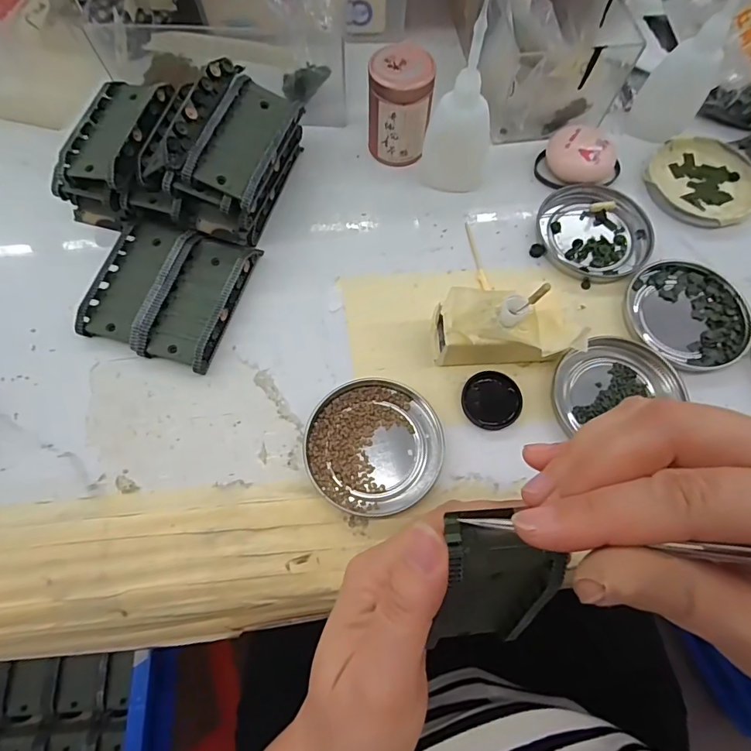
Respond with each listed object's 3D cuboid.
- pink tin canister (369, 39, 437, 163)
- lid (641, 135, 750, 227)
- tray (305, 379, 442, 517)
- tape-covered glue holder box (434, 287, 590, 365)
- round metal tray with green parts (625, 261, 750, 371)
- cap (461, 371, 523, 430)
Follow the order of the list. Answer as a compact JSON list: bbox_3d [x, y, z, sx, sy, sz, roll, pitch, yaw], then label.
[{"bbox_3d":[0.017,-0.190,0.328,0.044,0.072,0.036,2,69,0],"label":"pink tin canister"},{"bbox_3d":[0.244,-0.146,0.347,0.080,0.012,0.077,0,69,0],"label":"lid"},{"bbox_3d":[-0.001,0.040,0.275,0.078,0.006,0.080,0,69,0],"label":"tray"},{"bbox_3d":[0.080,-0.027,0.280,0.088,0.044,0.042,1,69,0],"label":"tape-covered glue holder box"},{"bbox_3d":[0.208,-0.042,0.307,0.074,0.006,0.079,0,69,0],"label":"round metal tray with green parts"},{"bbox_3d":[0.071,0.015,0.282,0.035,0.010,0.036,0,69,0],"label":"cap"}]

